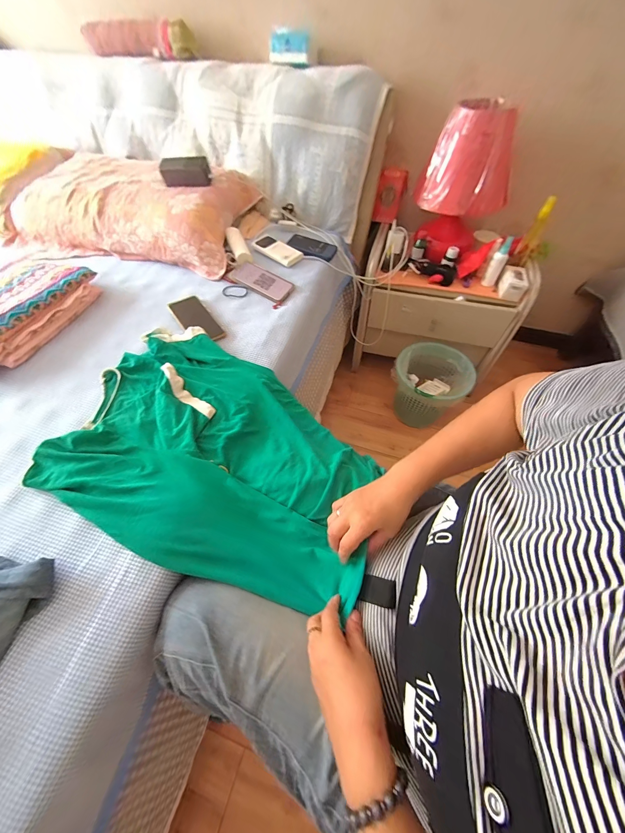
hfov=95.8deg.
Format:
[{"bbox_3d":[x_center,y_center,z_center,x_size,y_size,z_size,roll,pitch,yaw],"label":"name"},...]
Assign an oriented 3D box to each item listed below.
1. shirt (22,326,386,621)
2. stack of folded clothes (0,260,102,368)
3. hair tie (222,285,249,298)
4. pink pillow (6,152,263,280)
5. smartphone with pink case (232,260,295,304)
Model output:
[{"bbox_3d":[-0.153,0.059,0.501,0.561,0.080,0.376,23,60,14],"label":"shirt"},{"bbox_3d":[-0.698,-0.237,0.641,0.245,0.065,0.332,14,58,9],"label":"stack of folded clothes"},{"bbox_3d":[-0.201,-0.326,0.736,0.066,0.005,0.042,7,58,5],"label":"hair tie"},{"bbox_3d":[-0.534,-0.631,0.856,0.675,0.137,0.360,13,58,9],"label":"pink pillow"},{"bbox_3d":[-0.136,-0.359,0.746,0.175,0.012,0.078,31,72,9],"label":"smartphone with pink case"}]

